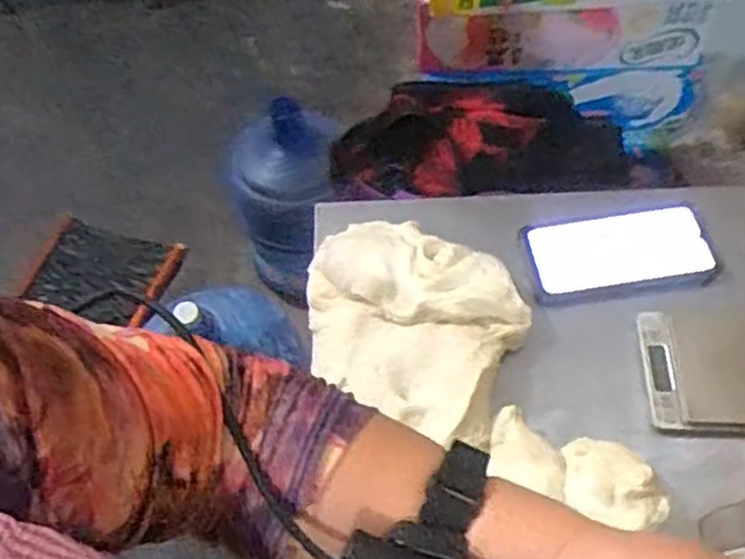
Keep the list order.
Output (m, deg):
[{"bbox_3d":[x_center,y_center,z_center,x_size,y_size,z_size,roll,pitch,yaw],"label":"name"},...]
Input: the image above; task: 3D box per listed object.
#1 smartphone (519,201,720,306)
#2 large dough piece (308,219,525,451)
[{"bbox_3d":[0.220,-0.024,0.692,0.162,0.010,0.082,-7,59,-2],"label":"smartphone"},{"bbox_3d":[0.028,0.027,0.630,0.202,0.052,0.156,31,65,19],"label":"large dough piece"}]

